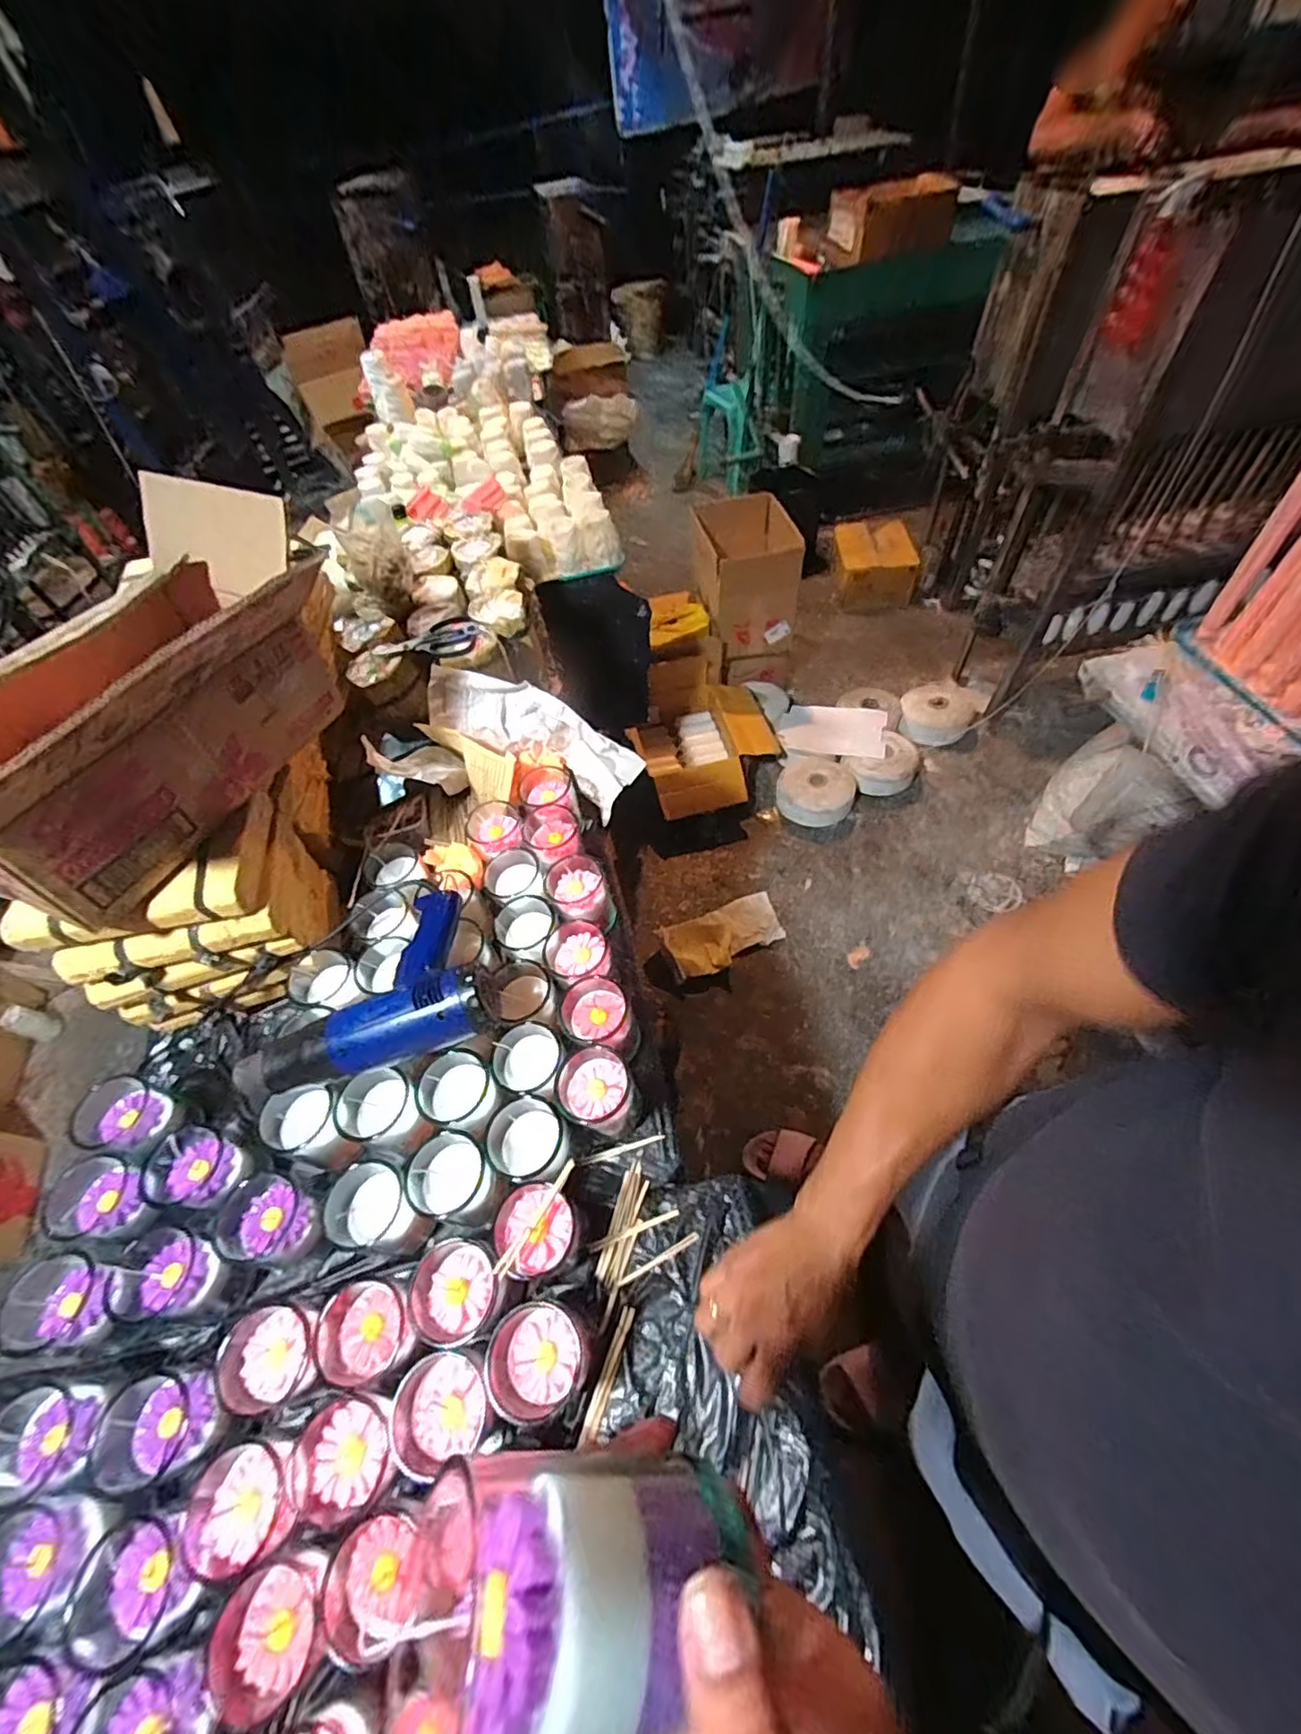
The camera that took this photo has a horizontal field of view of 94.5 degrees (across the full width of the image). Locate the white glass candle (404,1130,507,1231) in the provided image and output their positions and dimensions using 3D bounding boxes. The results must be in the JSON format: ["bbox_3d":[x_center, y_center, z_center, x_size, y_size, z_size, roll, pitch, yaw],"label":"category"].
[{"bbox_3d":[-0.177,0.295,0.565,0.068,0.092,0.068,-4,53,5],"label":"white glass candle"}]

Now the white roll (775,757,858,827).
[{"bbox_3d":[0.473,-0.222,1.731,0.207,0.089,0.205,9,55,14],"label":"white roll"}]

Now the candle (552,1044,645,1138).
[{"bbox_3d":[-0.051,0.231,0.609,0.079,0.073,0.075,20,59,20],"label":"candle"}]

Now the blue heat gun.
[{"bbox_3d":[-0.297,0.126,0.601,0.242,0.065,0.186,-24,54,-10],"label":"blue heat gun"}]

